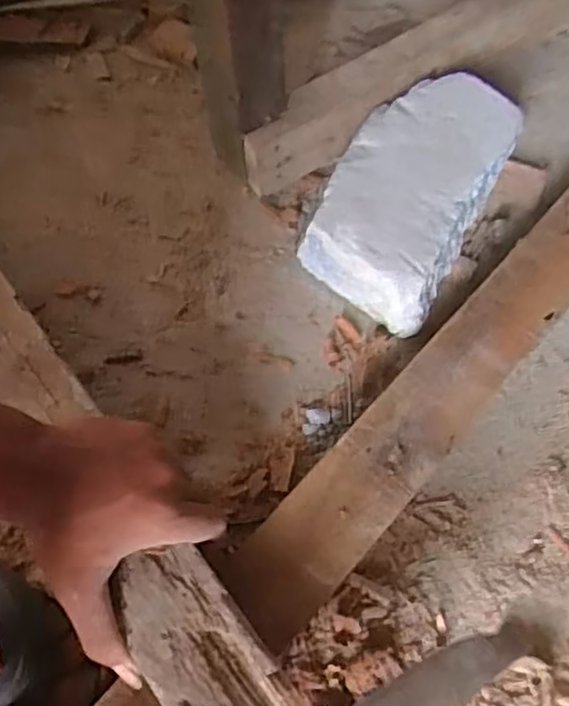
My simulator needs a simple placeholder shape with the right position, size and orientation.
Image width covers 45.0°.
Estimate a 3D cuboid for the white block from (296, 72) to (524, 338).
[{"bbox_3d":[0.101,-0.129,0.560,0.115,0.076,0.212,26,66,12],"label":"white block"}]

